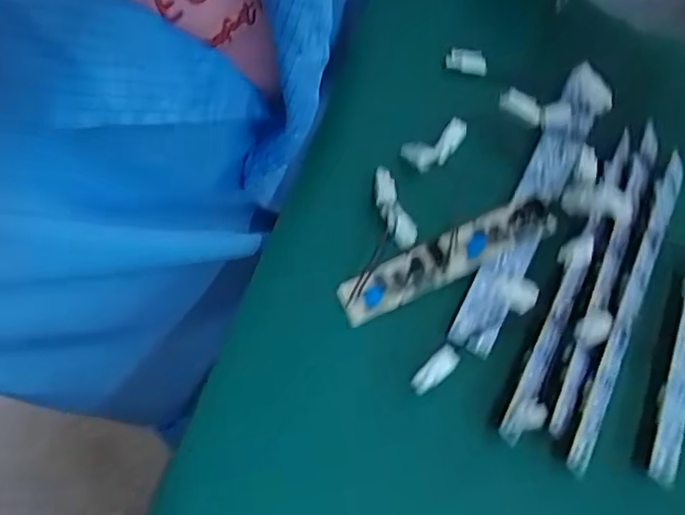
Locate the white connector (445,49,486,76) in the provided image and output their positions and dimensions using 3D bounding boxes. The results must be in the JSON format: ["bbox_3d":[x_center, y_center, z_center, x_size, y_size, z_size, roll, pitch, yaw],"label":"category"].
[{"bbox_3d":[0.082,-0.129,0.388,0.026,0.008,0.015,15,70,3],"label":"white connector"}]

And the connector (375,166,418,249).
[{"bbox_3d":[0.029,-0.032,0.351,0.018,0.013,0.051,-21,72,-10],"label":"connector"}]

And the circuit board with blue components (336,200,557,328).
[{"bbox_3d":[0.060,-0.001,0.342,0.129,0.013,0.028,-23,73,-10],"label":"circuit board with blue components"}]

